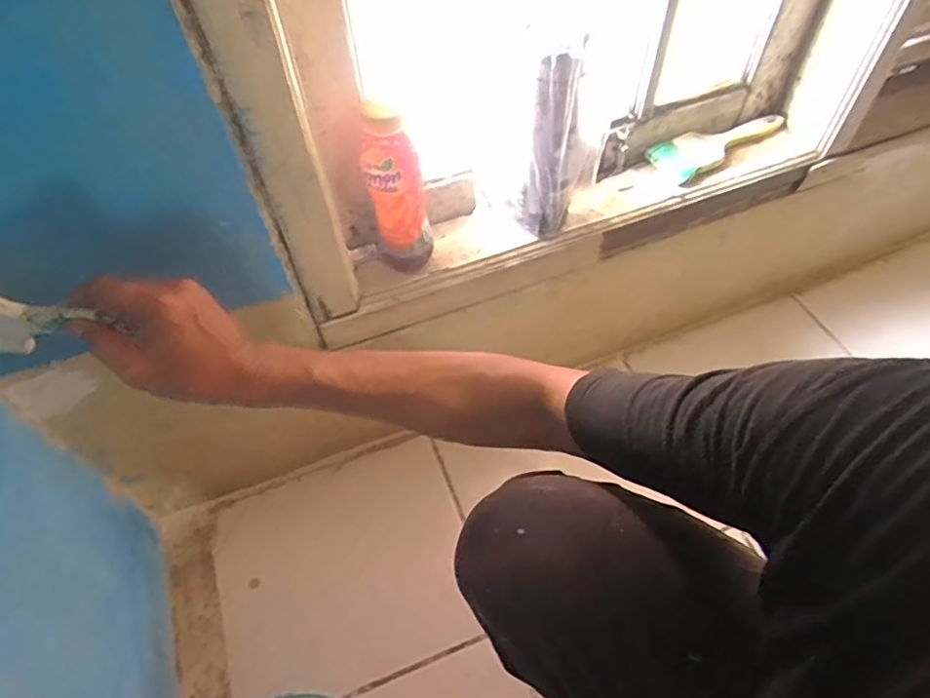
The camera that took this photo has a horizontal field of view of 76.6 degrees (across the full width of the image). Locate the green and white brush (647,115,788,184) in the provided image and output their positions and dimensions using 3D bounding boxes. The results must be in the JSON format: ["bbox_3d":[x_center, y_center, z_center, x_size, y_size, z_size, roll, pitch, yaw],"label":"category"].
[{"bbox_3d":[0.316,-0.265,0.744,0.168,0.028,0.063,-26,57,-16],"label":"green and white brush"}]

